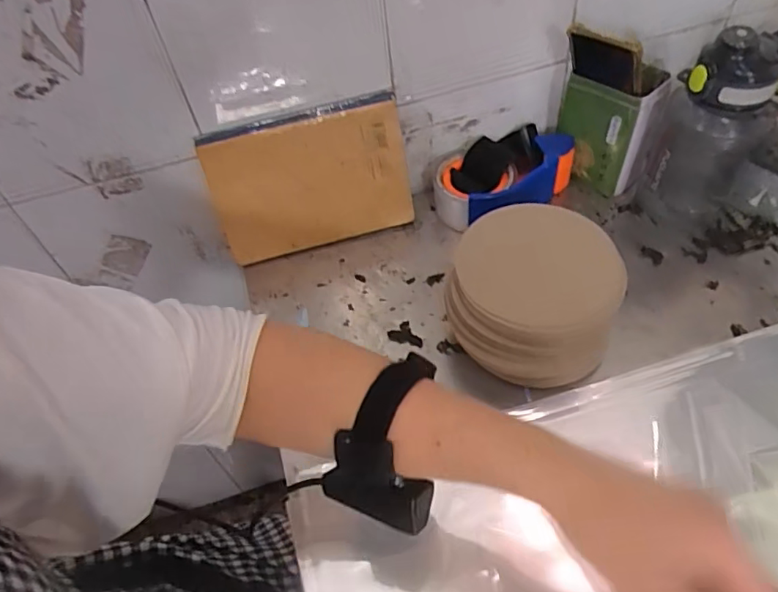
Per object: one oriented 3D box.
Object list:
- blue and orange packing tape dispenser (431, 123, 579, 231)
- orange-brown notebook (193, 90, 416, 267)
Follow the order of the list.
[{"bbox_3d":[0.126,-0.133,0.638,0.157,0.061,0.105,-33,57,-19],"label":"blue and orange packing tape dispenser"},{"bbox_3d":[-0.082,-0.120,0.598,0.202,0.145,0.014,-15,31,-6],"label":"orange-brown notebook"}]

